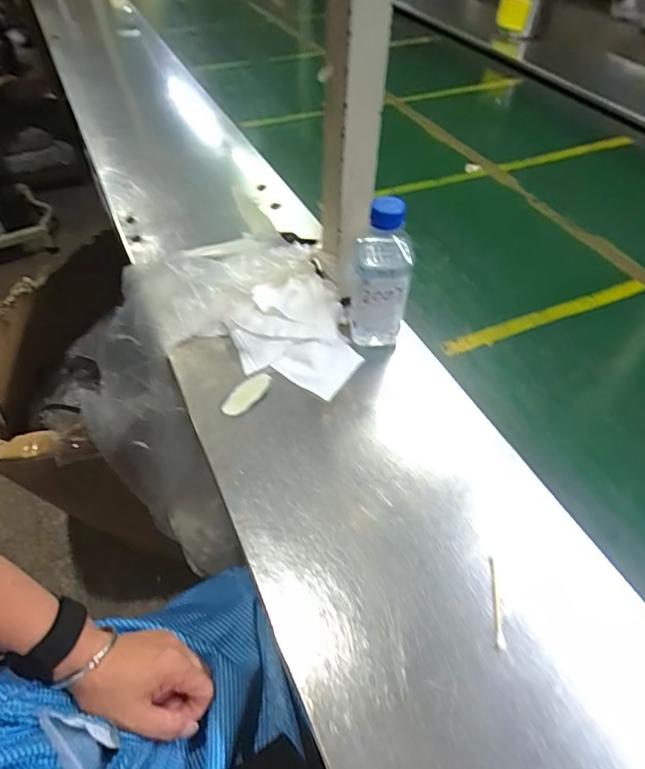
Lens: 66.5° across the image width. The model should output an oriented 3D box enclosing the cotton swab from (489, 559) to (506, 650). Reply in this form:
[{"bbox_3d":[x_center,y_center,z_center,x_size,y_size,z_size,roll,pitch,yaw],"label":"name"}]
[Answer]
[{"bbox_3d":[0.133,0.168,0.379,0.006,0.008,0.066,3,50,1],"label":"cotton swab"}]

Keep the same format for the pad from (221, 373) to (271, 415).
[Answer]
[{"bbox_3d":[-0.079,0.010,0.514,0.025,0.006,0.063,29,55,21],"label":"pad"}]

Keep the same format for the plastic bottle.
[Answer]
[{"bbox_3d":[0.060,-0.109,0.521,0.061,0.184,0.060,6,51,6],"label":"plastic bottle"}]

